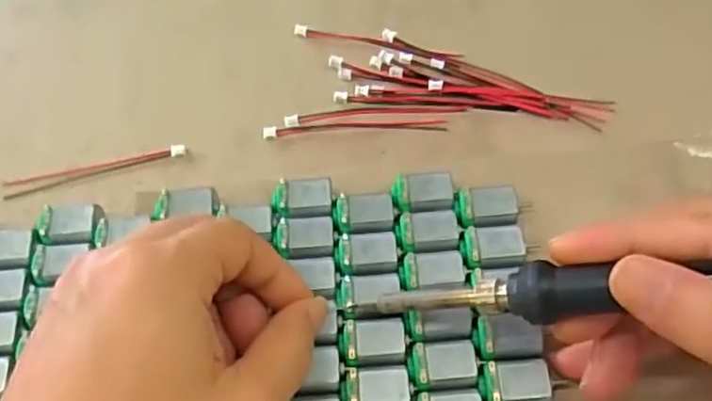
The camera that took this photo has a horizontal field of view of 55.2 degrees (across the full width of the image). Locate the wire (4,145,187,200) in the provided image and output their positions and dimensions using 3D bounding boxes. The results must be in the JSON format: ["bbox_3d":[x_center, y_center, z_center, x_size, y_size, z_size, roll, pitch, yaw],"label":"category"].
[{"bbox_3d":[-0.129,-0.014,0.336,0.090,0.006,0.009,-11,63,-2],"label":"wire"}]

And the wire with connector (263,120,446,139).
[{"bbox_3d":[-0.001,-0.036,0.335,0.089,0.004,0.007,-3,63,3],"label":"wire with connector"}]

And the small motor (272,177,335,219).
[{"bbox_3d":[-0.023,0.002,0.312,0.027,0.017,0.019,-6,63,1],"label":"small motor"}]

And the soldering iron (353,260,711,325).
[{"bbox_3d":[0.093,0.028,0.222,0.206,0.015,0.017,-9,60,28],"label":"soldering iron"}]

